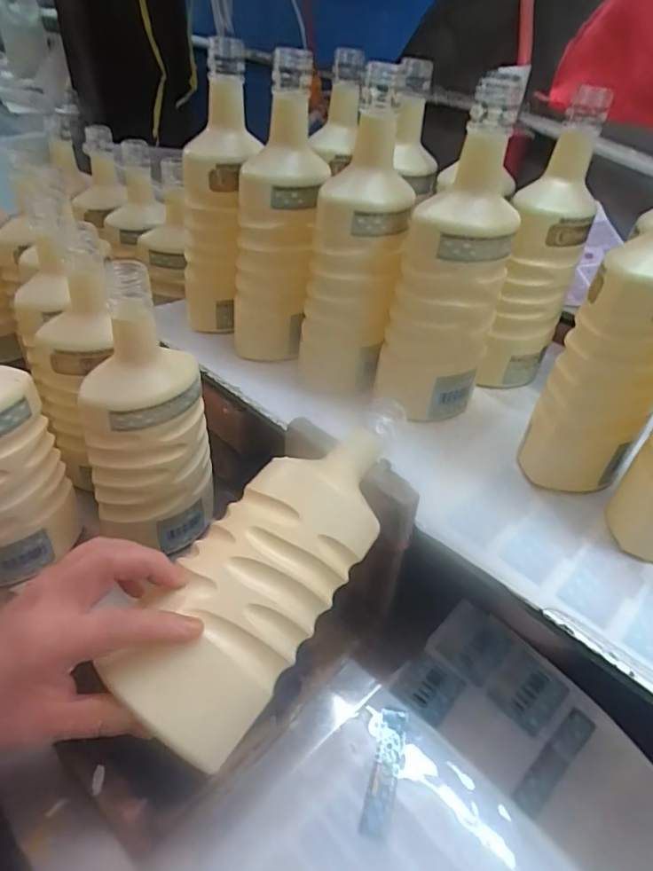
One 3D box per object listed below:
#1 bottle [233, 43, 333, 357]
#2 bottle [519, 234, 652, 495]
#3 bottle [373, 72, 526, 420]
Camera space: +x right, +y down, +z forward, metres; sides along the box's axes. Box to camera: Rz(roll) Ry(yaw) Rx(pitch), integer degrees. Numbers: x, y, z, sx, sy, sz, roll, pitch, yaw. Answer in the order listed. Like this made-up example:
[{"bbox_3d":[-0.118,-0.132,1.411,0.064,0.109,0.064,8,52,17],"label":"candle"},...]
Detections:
[{"bbox_3d":[-0.045,-0.183,0.470,0.074,0.242,0.067,-1,42,-6],"label":"bottle"},{"bbox_3d":[0.204,-0.066,0.367,0.075,0.239,0.077,29,48,25],"label":"bottle"},{"bbox_3d":[0.098,-0.128,0.430,0.085,0.240,0.087,16,43,13],"label":"bottle"}]

